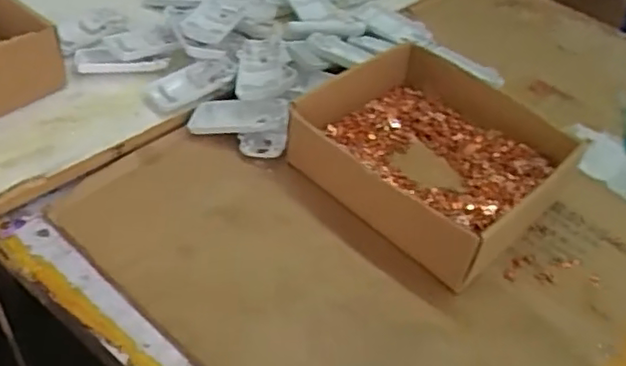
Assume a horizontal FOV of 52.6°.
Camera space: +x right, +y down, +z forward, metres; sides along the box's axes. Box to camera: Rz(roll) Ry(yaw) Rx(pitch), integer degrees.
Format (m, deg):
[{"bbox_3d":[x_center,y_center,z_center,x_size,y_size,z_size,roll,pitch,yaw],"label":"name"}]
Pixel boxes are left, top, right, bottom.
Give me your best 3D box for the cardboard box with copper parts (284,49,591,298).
[{"bbox_3d":[0.112,-0.028,0.594,0.215,0.069,0.198,36,52,25],"label":"cardboard box with copper parts"}]

